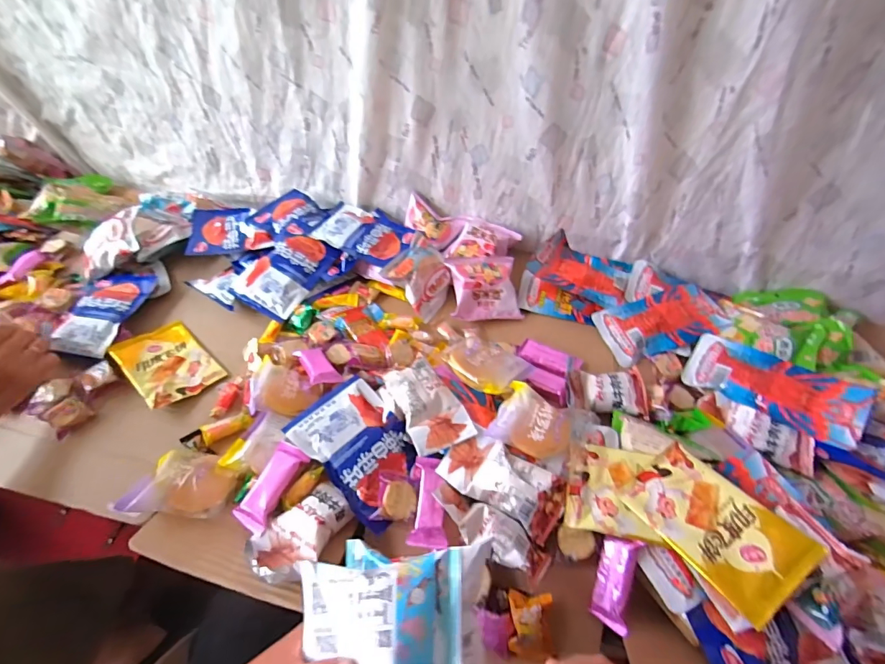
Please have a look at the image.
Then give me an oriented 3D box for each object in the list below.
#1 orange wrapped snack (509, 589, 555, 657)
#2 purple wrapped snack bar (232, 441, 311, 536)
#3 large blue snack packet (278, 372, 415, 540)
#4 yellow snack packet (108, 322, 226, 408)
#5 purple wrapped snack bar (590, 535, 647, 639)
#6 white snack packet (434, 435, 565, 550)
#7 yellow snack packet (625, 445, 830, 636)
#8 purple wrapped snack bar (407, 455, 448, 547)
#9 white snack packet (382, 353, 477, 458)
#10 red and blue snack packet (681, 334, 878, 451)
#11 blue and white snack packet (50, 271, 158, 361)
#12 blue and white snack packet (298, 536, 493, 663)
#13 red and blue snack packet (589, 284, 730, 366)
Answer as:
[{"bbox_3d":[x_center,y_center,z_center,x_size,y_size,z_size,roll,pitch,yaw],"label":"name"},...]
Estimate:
[{"bbox_3d":[0.094,0.307,0.439,0.046,0.019,0.060,7,69,-9],"label":"orange wrapped snack"},{"bbox_3d":[-0.195,0.174,0.480,0.040,0.014,0.095,18,52,14],"label":"purple wrapped snack bar"},{"bbox_3d":[-0.098,0.139,0.521,0.162,0.041,0.114,36,58,26],"label":"large blue snack packet"},{"bbox_3d":[-0.414,0.042,0.631,0.159,0.030,0.100,33,57,28],"label":"yellow snack packet"},{"bbox_3d":[0.178,0.255,0.434,0.032,0.025,0.085,15,75,15],"label":"purple wrapped snack bar"},{"bbox_3d":[0.070,0.164,0.477,0.139,0.021,0.067,31,57,23],"label":"white snack packet"},{"bbox_3d":[0.275,0.193,0.429,0.098,0.013,0.153,-33,44,-15],"label":"yellow snack packet"},{"bbox_3d":[-0.018,0.198,0.494,0.041,0.012,0.098,-3,61,-1],"label":"purple wrapped snack bar"},{"bbox_3d":[-0.020,0.089,0.533,0.078,0.038,0.126,-21,53,-17],"label":"white snack packet"},{"bbox_3d":[0.452,0.071,0.581,0.201,0.016,0.095,28,67,37],"label":"red and blue snack packet"},{"bbox_3d":[-0.540,-0.037,0.673,0.113,0.026,0.177,3,50,2],"label":"blue and white snack packet"},{"bbox_3d":[-0.034,0.218,0.303,0.138,0.062,0.125,0,48,2],"label":"blue and white snack packet"},{"bbox_3d":[0.353,-0.014,0.674,0.205,0.035,0.104,-14,51,-12],"label":"red and blue snack packet"}]

